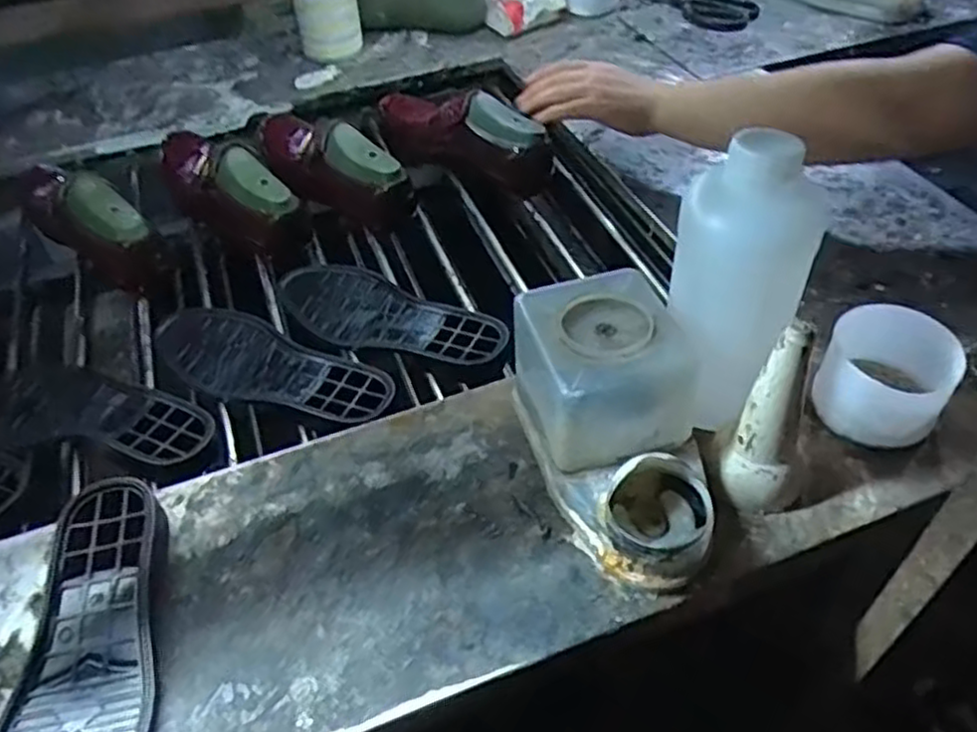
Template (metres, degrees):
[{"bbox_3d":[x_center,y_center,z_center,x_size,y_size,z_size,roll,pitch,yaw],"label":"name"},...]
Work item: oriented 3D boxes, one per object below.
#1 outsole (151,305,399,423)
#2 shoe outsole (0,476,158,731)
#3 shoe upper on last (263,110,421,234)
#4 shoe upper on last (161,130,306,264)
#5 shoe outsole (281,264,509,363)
[{"bbox_3d":[-0.209,-0.007,0.685,0.266,0.015,0.088,19,51,21],"label":"outsole"},{"bbox_3d":[-0.254,0.192,0.458,0.091,0.024,0.263,-3,46,1],"label":"shoe outsole"},{"bbox_3d":[-0.201,-0.254,0.919,0.261,0.096,0.073,34,57,31],"label":"shoe upper on last"},{"bbox_3d":[-0.315,-0.213,0.852,0.078,0.090,0.272,-34,53,-25],"label":"shoe upper on last"},{"bbox_3d":[-0.114,-0.051,0.750,0.280,0.021,0.092,21,61,29],"label":"shoe outsole"}]

